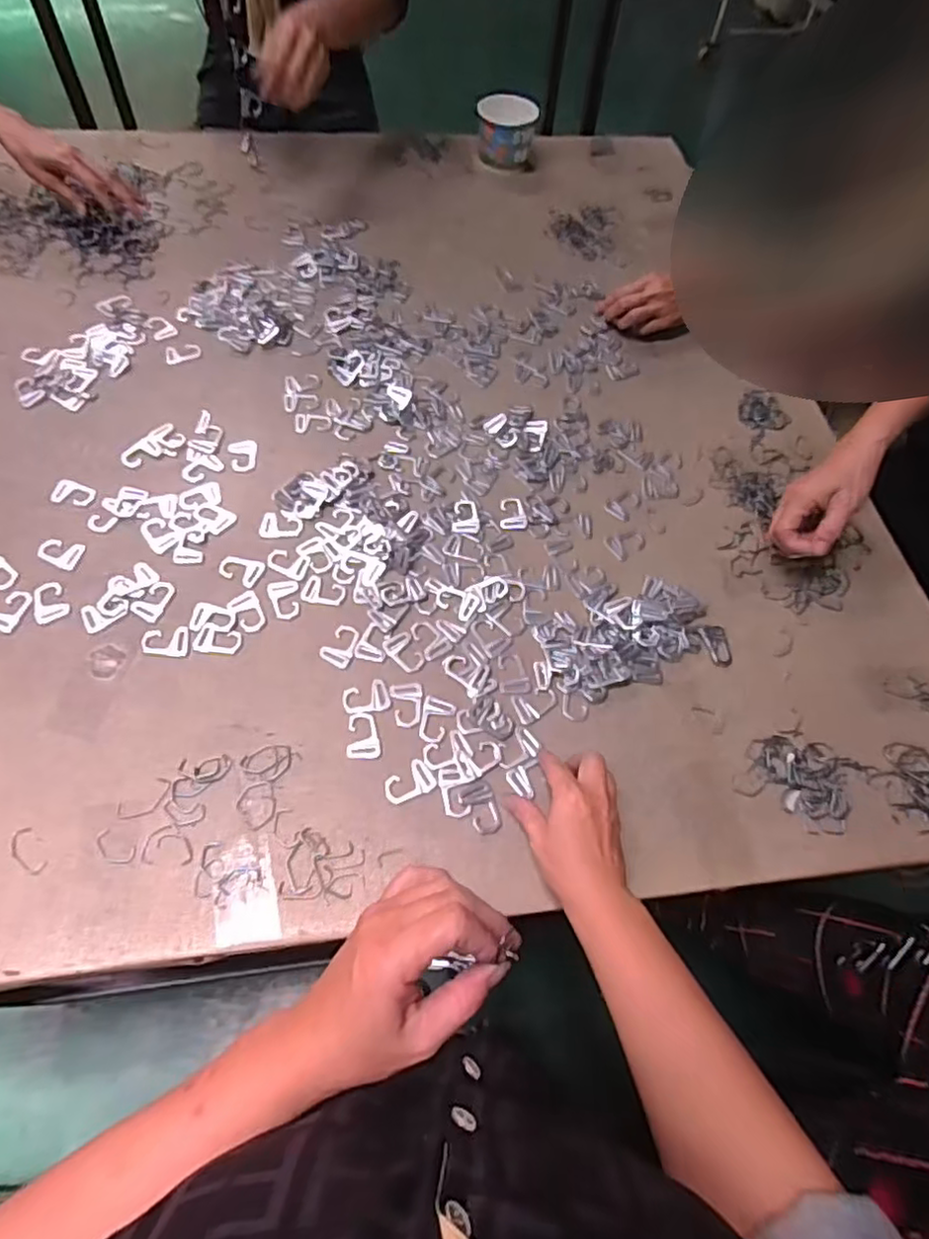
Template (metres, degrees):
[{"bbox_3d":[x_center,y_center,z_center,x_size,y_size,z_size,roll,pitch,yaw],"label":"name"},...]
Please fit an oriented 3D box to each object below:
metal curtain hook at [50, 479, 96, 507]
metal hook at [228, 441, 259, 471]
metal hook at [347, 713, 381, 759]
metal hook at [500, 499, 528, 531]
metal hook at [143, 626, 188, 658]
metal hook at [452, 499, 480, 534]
[{"bbox_3d":[-0.409,-0.133,0.676,0.042,0.006,0.033,6,60,0],"label":"metal curtain hook"},{"bbox_3d":[-0.245,-0.181,0.714,0.029,0.005,0.047,-7,61,-8],"label":"metal hook"},{"bbox_3d":[-0.088,0.103,0.570,0.029,0.004,0.042,-1,60,-4],"label":"metal hook"},{"bbox_3d":[0.054,-0.115,0.701,0.029,0.004,0.041,2,60,-2],"label":"metal hook"},{"bbox_3d":[-0.277,0.019,0.600,0.042,0.004,0.031,6,60,0],"label":"metal hook"},{"bbox_3d":[0.001,-0.112,0.691,0.029,0.004,0.045,0,60,-4],"label":"metal hook"}]

